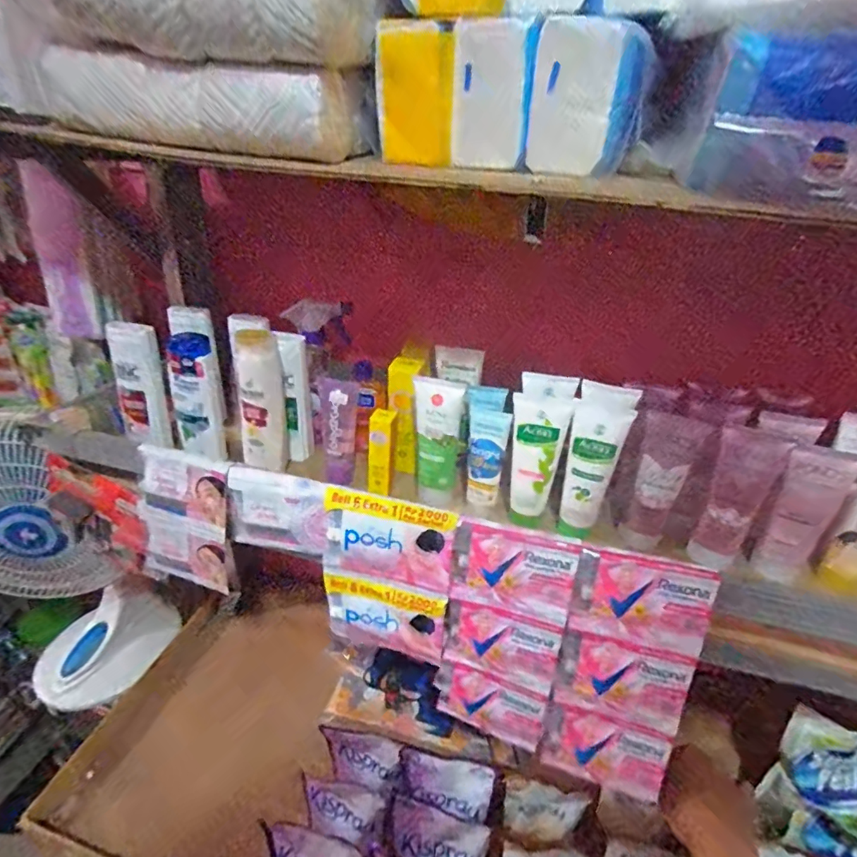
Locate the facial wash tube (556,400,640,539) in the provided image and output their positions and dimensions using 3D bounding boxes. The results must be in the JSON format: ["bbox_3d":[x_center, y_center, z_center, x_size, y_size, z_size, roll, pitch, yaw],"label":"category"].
[{"bbox_3d":[0.168,0.046,0.519,0.052,0.141,0.038,14,30,18],"label":"facial wash tube"}]

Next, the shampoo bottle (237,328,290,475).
[{"bbox_3d":[-0.195,-0.030,0.589,0.054,0.182,0.035,-5,29,-17],"label":"shampoo bottle"}]

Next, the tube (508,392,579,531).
[{"bbox_3d":[0.115,0.035,0.539,0.056,0.144,0.041,9,28,10],"label":"tube"}]

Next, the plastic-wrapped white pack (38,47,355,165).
[{"bbox_3d":[-0.217,-0.285,0.443,0.299,0.065,0.081,14,30,18],"label":"plastic-wrapped white pack"}]

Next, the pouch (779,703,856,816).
[{"bbox_3d":[0.501,0.402,0.598,0.139,0.107,0.030,13,-3,8],"label":"pouch"}]

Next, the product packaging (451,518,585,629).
[{"bbox_3d":[0.077,0.132,0.454,0.109,0.083,0.005,11,17,13],"label":"product packaging"}]

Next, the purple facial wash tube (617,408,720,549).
[{"bbox_3d":[0.239,0.059,0.515,0.053,0.145,0.035,23,33,31],"label":"purple facial wash tube"}]

